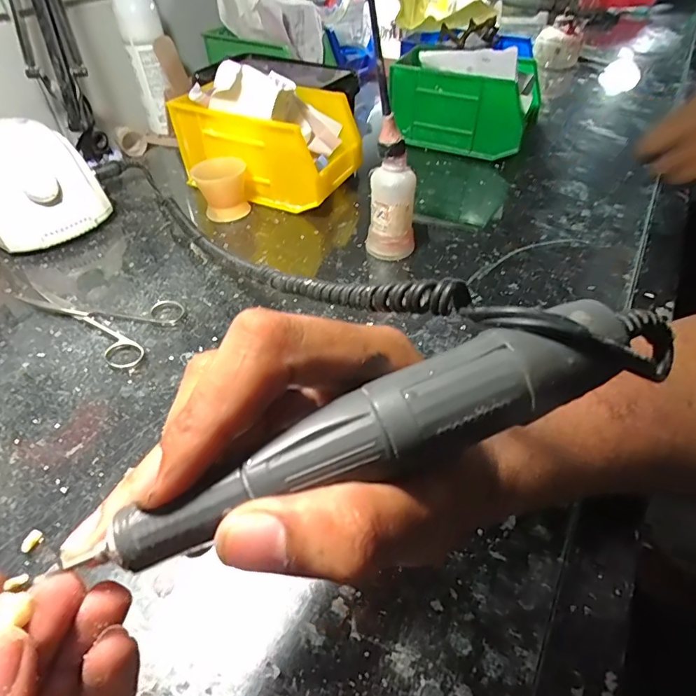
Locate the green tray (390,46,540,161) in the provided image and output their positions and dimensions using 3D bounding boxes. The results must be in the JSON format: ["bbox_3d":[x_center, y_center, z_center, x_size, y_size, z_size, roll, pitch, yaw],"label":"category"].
[{"bbox_3d":[0.134,-0.294,0.545,0.167,0.091,0.107,19,49,18],"label":"green tray"}]

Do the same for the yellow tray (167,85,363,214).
[{"bbox_3d":[-0.078,-0.209,0.475,0.182,0.090,0.092,18,49,17],"label":"yellow tray"}]

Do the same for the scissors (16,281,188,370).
[{"bbox_3d":[-0.204,-0.028,0.361,0.137,0.008,0.070,17,49,16],"label":"scissors"}]

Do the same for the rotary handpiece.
[{"bbox_3d":[0.018,0.018,0.123,0.161,0.027,0.029,-22,49,-8],"label":"rotary handpiece"}]

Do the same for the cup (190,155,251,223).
[{"bbox_3d":[-0.126,-0.160,0.456,0.049,0.052,0.047,-7,47,-6],"label":"cup"}]

